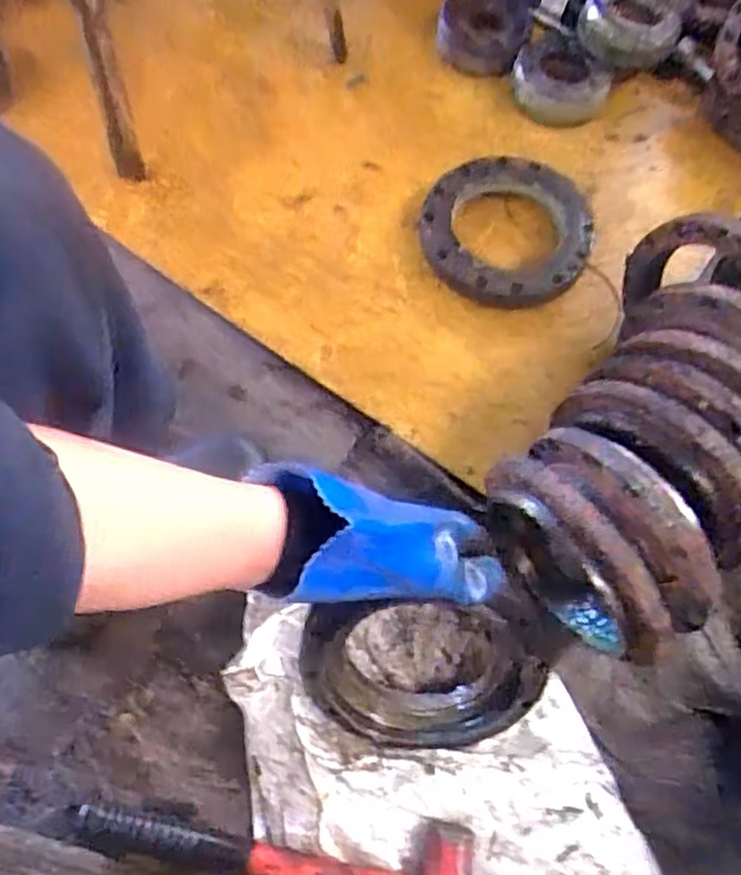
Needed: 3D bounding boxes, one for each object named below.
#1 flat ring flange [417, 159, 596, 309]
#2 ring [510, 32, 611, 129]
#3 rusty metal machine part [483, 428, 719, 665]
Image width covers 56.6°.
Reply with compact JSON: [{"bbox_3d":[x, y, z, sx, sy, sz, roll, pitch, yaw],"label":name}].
[{"bbox_3d":[0.160,-0.244,0.806,0.192,0.048,0.188,1,68,-2],"label":"flat ring flange"},{"bbox_3d":[0.252,-0.471,0.910,0.126,0.042,0.126,1,68,-2],"label":"ring"},{"bbox_3d":[0.188,0.095,0.590,0.095,0.191,0.193,-38,73,-17],"label":"rusty metal machine part"}]

